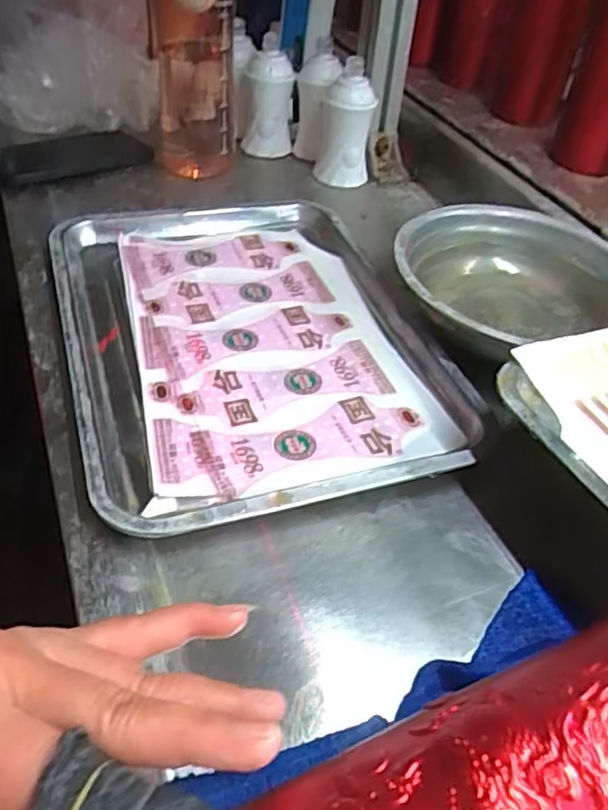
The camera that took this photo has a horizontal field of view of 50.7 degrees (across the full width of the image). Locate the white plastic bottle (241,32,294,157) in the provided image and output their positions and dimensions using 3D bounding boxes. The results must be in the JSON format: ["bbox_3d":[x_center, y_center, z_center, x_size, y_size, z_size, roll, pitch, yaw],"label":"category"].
[{"bbox_3d":[-0.040,-0.337,0.718,0.056,0.116,0.052,6,43,-1],"label":"white plastic bottle"}]

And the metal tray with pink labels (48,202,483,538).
[{"bbox_3d":[-0.042,-0.059,0.477,0.251,0.027,0.334,-11,47,-16],"label":"metal tray with pink labels"}]

